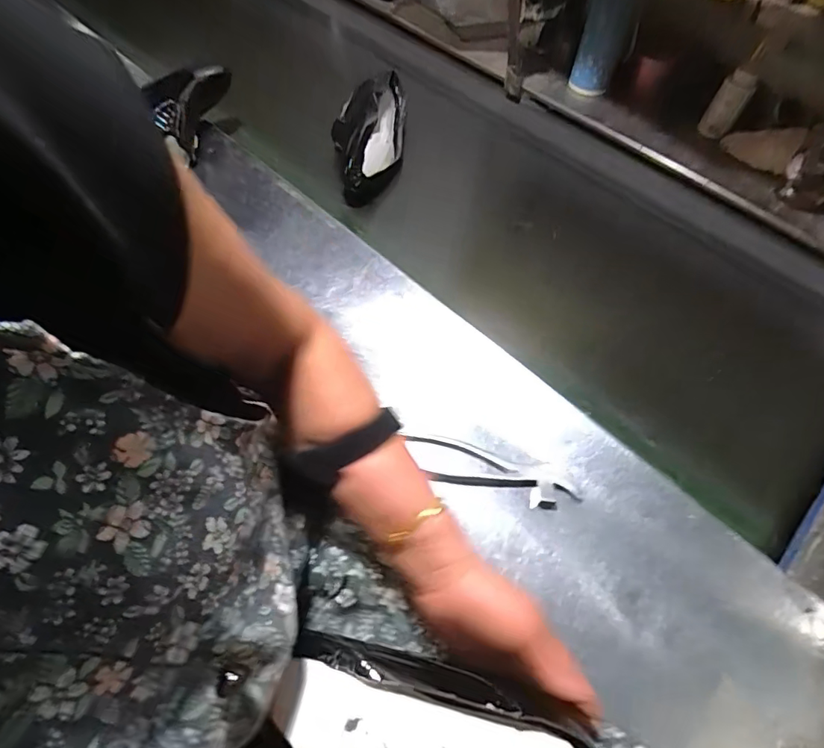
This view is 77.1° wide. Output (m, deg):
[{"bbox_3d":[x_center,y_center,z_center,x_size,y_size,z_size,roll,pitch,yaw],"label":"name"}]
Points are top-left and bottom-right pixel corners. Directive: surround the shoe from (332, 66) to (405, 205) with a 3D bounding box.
[{"bbox_3d":[-0.069,-0.374,0.814,0.106,0.097,0.267,2,59,1],"label":"shoe"}]

